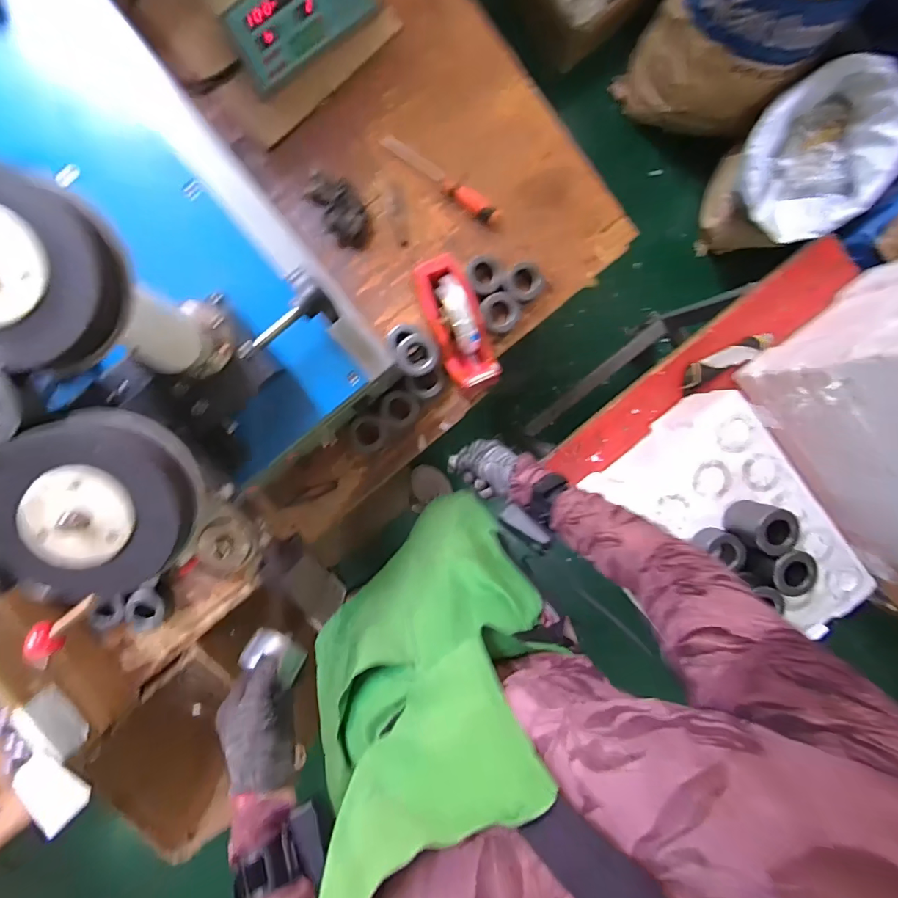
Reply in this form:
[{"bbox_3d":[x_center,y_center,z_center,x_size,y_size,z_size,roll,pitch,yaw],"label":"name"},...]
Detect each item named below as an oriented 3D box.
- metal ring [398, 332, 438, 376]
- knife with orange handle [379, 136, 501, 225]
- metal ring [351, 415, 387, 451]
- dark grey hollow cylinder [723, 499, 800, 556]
[{"bbox_3d":[-0.048,-0.144,0.689,0.059,0.014,0.062,0,89,-8],"label":"metal ring"},{"bbox_3d":[-0.010,-0.417,0.693,0.209,0.028,0.030,37,93,-7],"label":"knife with orange handle"},{"bbox_3d":[-0.129,-0.025,0.731,0.056,0.015,0.059,0,97,-4],"label":"metal ring"},{"bbox_3d":[0.428,0.106,0.615,0.062,0.081,0.060,0,97,-4],"label":"dark grey hollow cylinder"}]

